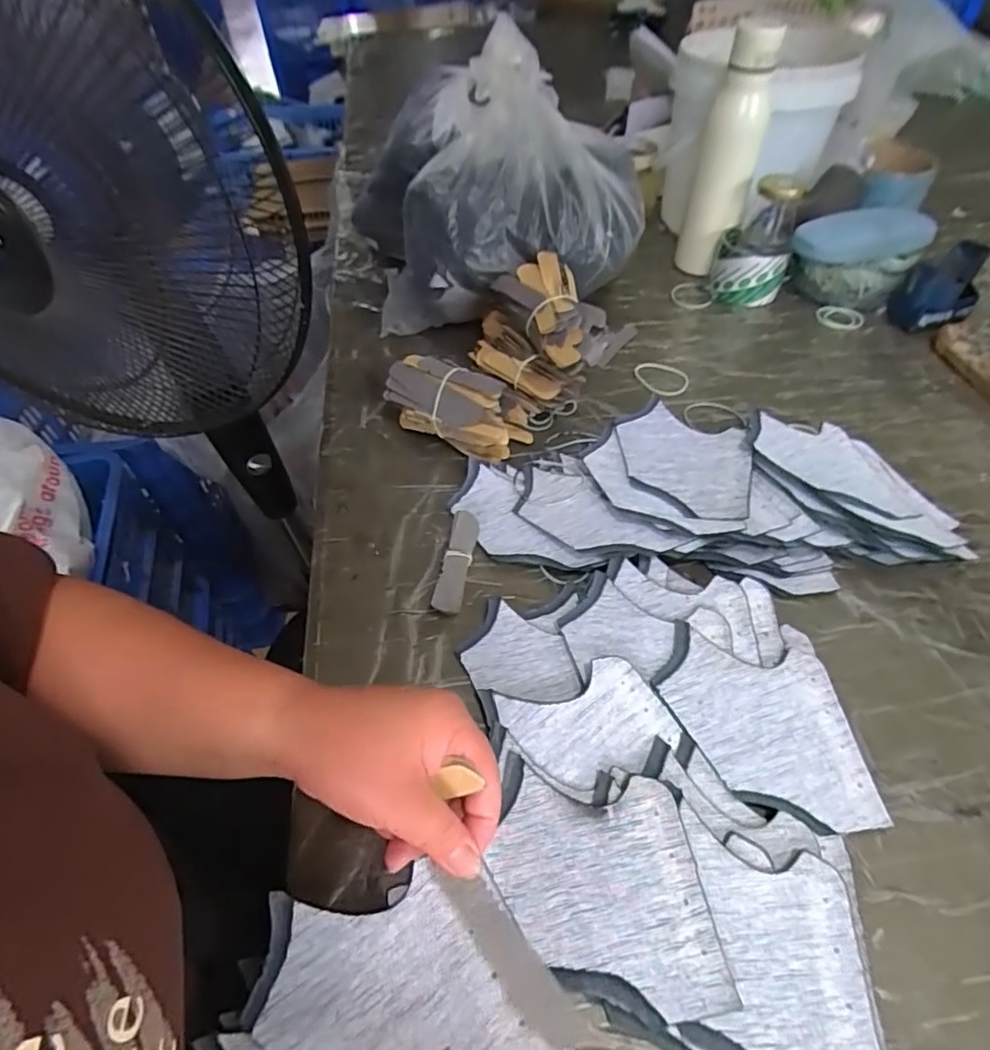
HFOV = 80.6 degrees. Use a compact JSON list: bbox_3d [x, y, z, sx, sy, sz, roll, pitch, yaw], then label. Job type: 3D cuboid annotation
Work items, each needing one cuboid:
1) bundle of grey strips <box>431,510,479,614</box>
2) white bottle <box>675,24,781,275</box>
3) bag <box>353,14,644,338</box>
[{"bbox_3d":[-0.028,0.028,0.436,0.021,0.016,0.089,6,49,7],"label":"bundle of grey strips"},{"bbox_3d":[0.262,-0.409,0.667,0.064,0.249,0.056,10,52,11],"label":"white bottle"},{"bbox_3d":[0.004,-0.359,0.645,0.303,0.221,0.237,-9,51,-5],"label":"bag"}]

